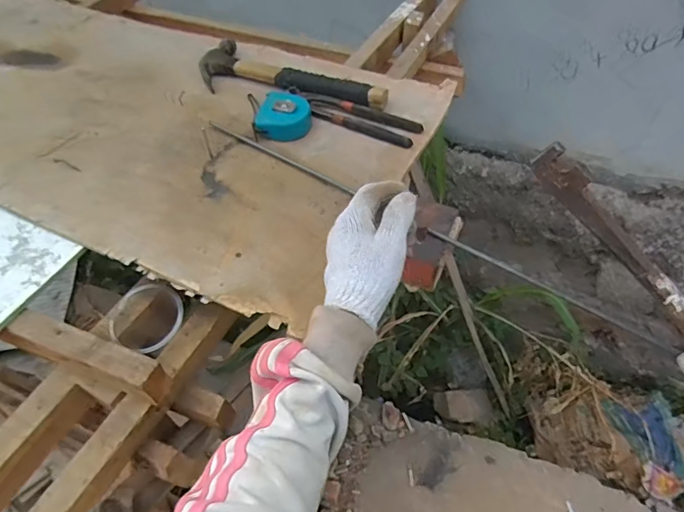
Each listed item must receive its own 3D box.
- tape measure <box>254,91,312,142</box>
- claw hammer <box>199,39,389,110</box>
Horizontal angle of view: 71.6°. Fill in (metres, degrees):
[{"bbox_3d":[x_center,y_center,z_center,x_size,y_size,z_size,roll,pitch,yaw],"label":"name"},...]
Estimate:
[{"bbox_3d":[-0.087,-0.217,0.723,0.078,0.039,0.081,8,54,9],"label":"tape measure"},{"bbox_3d":[-0.081,-0.299,0.791,0.336,0.026,0.117,20,57,17],"label":"claw hammer"}]

